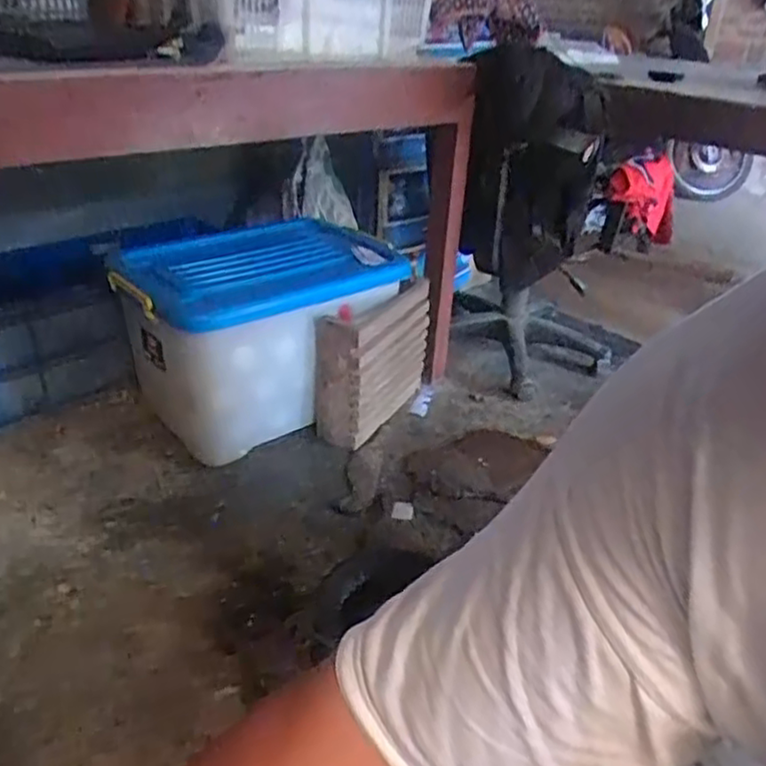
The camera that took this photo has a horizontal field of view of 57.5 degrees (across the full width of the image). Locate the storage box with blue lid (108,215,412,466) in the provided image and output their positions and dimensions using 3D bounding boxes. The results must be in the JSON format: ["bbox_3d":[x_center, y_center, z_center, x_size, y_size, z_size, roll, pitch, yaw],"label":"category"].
[{"bbox_3d":[-0.256,-0.111,1.582,0.605,0.371,0.377,-17,34,-35],"label":"storage box with blue lid"}]

